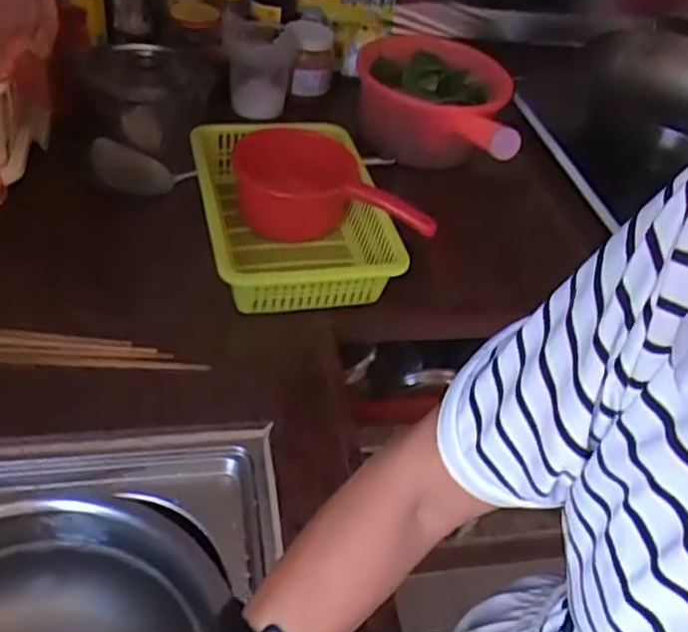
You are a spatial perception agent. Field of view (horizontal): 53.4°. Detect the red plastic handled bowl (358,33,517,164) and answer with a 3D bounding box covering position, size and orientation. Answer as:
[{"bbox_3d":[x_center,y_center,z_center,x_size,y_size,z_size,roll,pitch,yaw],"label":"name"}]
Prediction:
[{"bbox_3d":[0.123,-0.325,0.982,0.208,0.094,0.264,7,45,-6],"label":"red plastic handled bowl"}]

